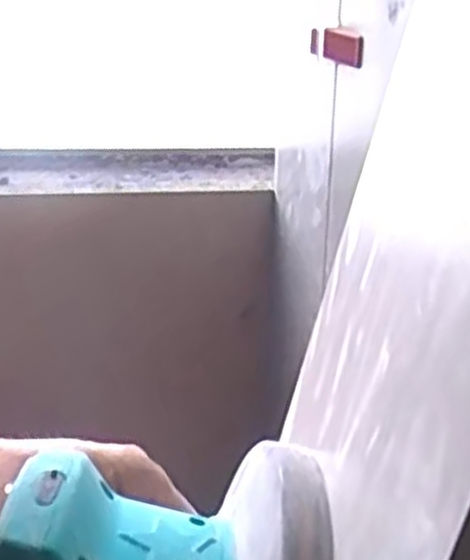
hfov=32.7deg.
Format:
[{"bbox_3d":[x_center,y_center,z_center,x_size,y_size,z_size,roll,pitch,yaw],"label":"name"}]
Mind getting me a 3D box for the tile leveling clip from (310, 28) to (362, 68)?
[{"bbox_3d":[0.065,-0.152,0.523,0.018,0.022,0.059,-1,18,-9],"label":"tile leveling clip"}]

